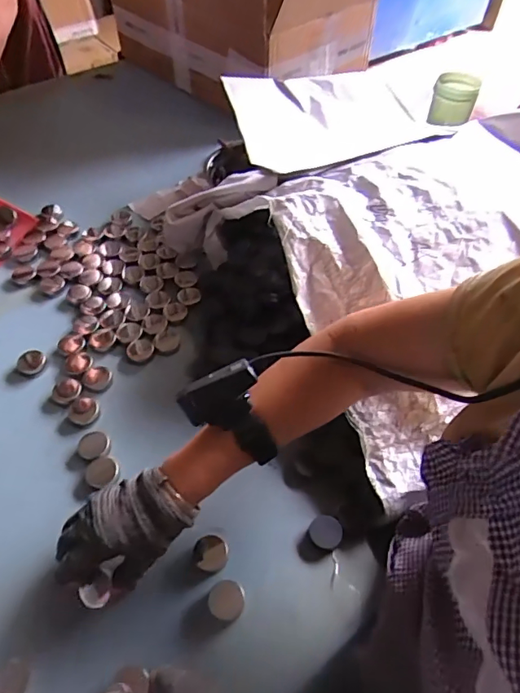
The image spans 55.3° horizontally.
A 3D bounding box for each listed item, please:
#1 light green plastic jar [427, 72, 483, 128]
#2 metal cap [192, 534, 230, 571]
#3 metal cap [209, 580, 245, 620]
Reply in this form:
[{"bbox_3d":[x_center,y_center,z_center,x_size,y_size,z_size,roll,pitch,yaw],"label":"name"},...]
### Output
[{"bbox_3d":[0.371,-0.475,0.953,0.077,0.075,0.085,13,52,10],"label":"light green plastic jar"},{"bbox_3d":[-0.049,0.205,0.494,0.033,0.004,0.033,0,51,0],"label":"metal cap"},{"bbox_3d":[-0.031,0.240,0.472,0.033,0.004,0.032,0,51,0],"label":"metal cap"}]

